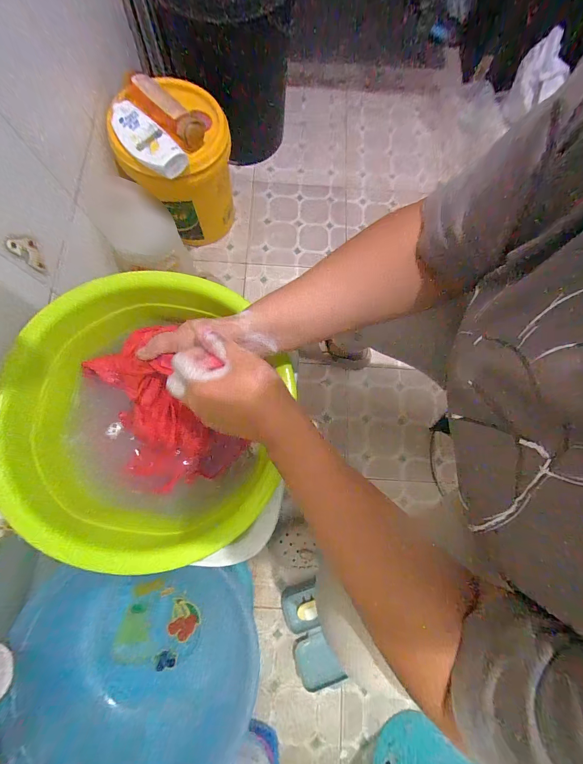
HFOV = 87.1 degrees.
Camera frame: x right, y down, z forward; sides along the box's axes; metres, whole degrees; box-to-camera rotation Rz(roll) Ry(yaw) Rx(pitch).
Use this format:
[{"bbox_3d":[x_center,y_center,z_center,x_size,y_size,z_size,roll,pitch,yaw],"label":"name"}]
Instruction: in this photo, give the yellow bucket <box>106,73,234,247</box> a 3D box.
[{"bbox_3d":[-0.268,-0.522,0.791,0.235,0.325,0.233,0,76,-1],"label":"yellow bucket"}]

